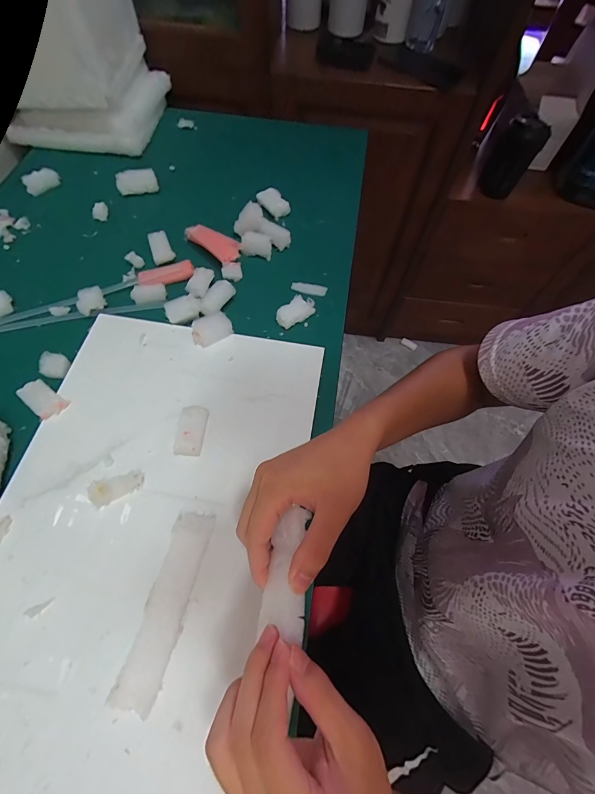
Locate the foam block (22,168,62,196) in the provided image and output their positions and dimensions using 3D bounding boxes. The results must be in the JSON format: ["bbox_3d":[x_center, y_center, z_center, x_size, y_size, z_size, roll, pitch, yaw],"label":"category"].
[{"bbox_3d":[-0.415,-0.351,0.570,0.053,0.024,0.021,-35,70,-18],"label":"foam block"}]

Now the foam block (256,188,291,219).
[{"bbox_3d":[-0.038,-0.314,0.567,0.029,0.020,0.058,-37,71,-19],"label":"foam block"}]

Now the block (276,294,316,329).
[{"bbox_3d":[-0.002,-0.115,0.475,0.033,0.013,0.054,41,69,16],"label":"block"}]

